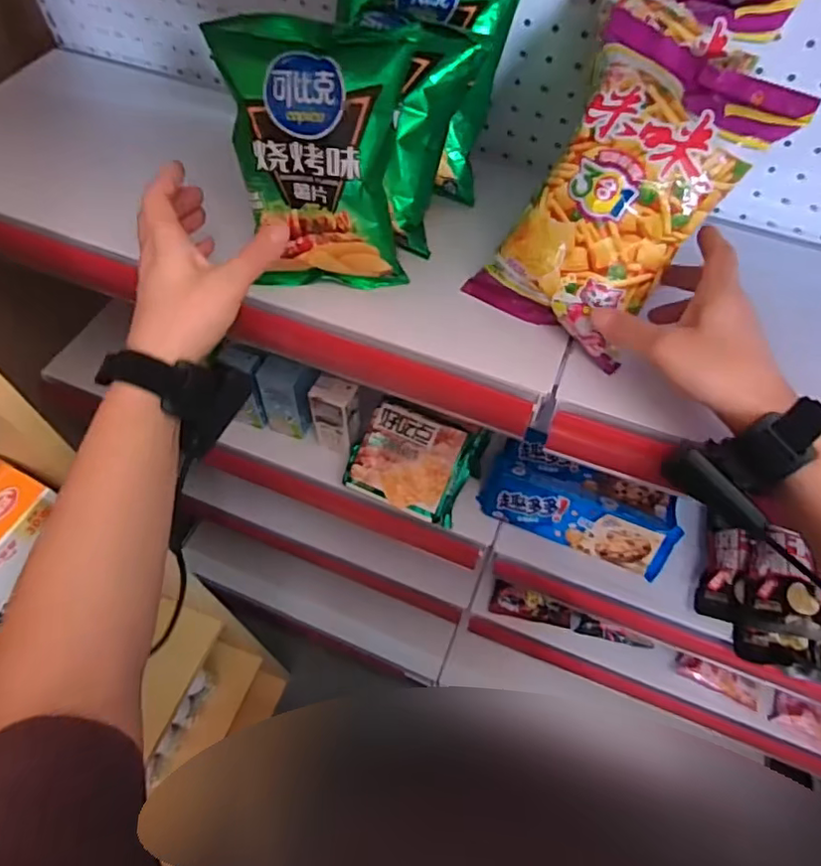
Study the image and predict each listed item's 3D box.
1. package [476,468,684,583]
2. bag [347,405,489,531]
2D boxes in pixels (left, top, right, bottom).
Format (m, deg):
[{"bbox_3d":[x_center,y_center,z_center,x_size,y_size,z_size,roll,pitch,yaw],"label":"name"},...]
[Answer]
[{"bbox_3d":[0.196,0.105,0.688,0.224,0.066,0.046,19,63,12],"label":"package"},{"bbox_3d":[0.007,0.034,0.731,0.153,0.071,0.131,24,88,8],"label":"bag"}]

